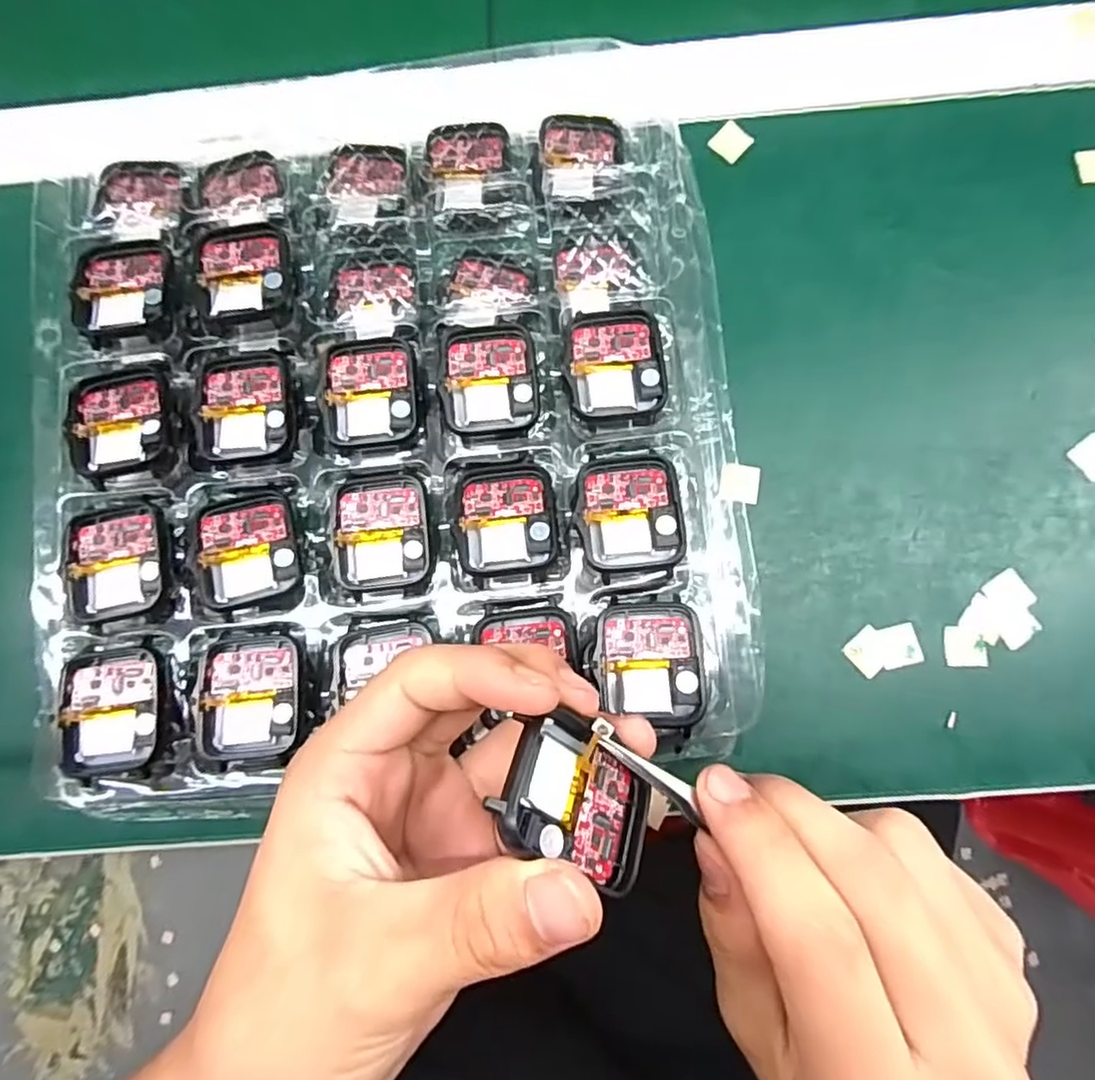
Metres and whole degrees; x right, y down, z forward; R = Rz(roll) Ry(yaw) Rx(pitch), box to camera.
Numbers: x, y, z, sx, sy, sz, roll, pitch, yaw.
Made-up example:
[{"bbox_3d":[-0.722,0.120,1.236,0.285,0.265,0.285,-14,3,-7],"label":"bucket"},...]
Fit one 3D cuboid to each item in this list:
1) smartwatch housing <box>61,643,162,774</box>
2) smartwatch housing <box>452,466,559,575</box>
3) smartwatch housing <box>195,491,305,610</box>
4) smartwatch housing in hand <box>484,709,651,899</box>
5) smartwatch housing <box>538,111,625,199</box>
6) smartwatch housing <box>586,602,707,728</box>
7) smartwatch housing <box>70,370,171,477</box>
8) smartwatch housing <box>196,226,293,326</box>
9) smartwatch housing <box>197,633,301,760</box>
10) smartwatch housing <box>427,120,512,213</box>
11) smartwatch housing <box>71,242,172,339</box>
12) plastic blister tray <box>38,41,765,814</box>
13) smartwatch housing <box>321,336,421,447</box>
[{"bbox_3d":[-0.157,0.062,0.228,0.036,0.005,0.045,-2,81,2],"label":"smartwatch housing"},{"bbox_3d":[-0.016,-0.008,0.239,0.037,0.007,0.041,-6,81,2],"label":"smartwatch housing"},{"bbox_3d":[-0.114,0.003,0.238,0.036,0.005,0.042,-13,81,1],"label":"smartwatch housing"},{"bbox_3d":[0.008,0.065,0.159,0.044,0.006,0.034,38,53,-23],"label":"smartwatch housing in hand"},{"bbox_3d":[0.014,-0.160,0.266,0.034,0.007,0.039,2,81,3],"label":"smartwatch housing"},{"bbox_3d":[0.035,0.043,0.223,0.039,0.005,0.042,-1,81,3],"label":"smartwatch housing"},{"bbox_3d":[-0.167,-0.047,0.247,0.036,0.006,0.041,-11,81,1],"label":"smartwatch housing"},{"bbox_3d":[-0.123,-0.108,0.256,0.037,0.011,0.047,-9,81,1],"label":"smartwatch housing"},{"bbox_3d":[-0.108,0.057,0.230,0.036,0.008,0.043,-7,81,2],"label":"smartwatch housing"},{"bbox_3d":[-0.033,-0.161,0.272,0.034,0.008,0.036,-6,81,2],"label":"smartwatch housing"},{"bbox_3d":[-0.173,-0.105,0.257,0.037,0.006,0.043,-8,81,1],"label":"smartwatch housing"},{"bbox_3d":[-0.064,-0.054,0.257,0.264,0.031,0.284,-7,81,2],"label":"plastic blister tray"},{"bbox_3d":[-0.070,-0.060,0.248,0.037,0.004,0.043,-3,81,2],"label":"smartwatch housing"}]

